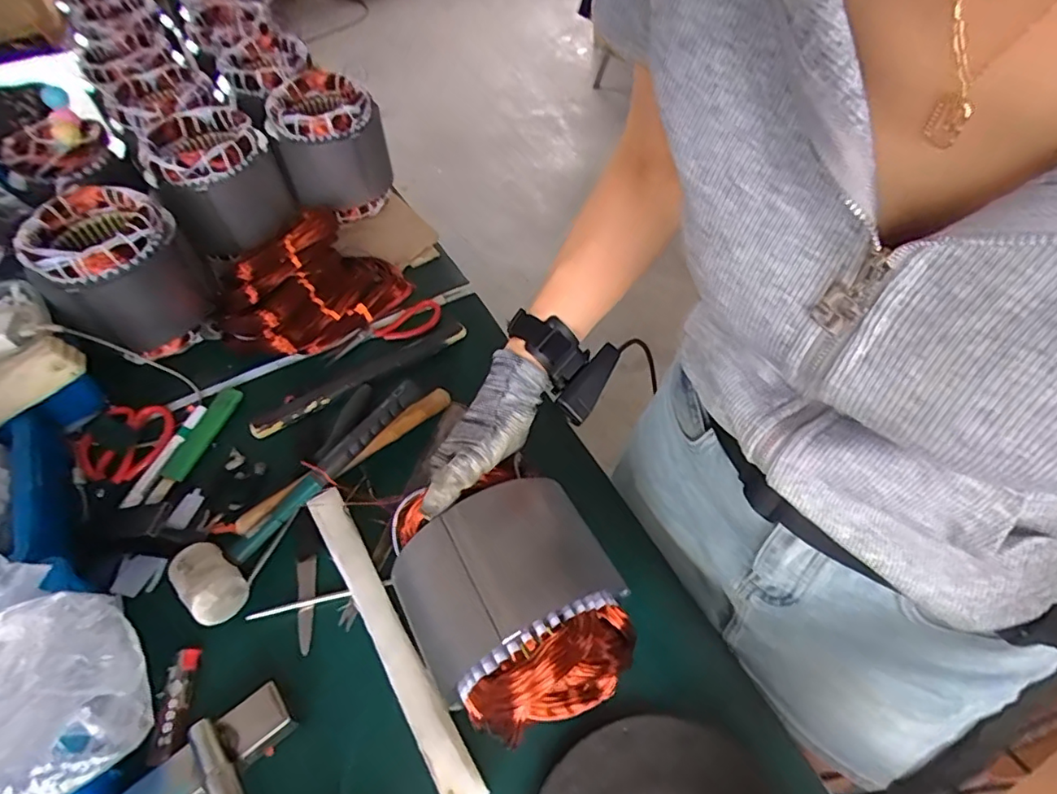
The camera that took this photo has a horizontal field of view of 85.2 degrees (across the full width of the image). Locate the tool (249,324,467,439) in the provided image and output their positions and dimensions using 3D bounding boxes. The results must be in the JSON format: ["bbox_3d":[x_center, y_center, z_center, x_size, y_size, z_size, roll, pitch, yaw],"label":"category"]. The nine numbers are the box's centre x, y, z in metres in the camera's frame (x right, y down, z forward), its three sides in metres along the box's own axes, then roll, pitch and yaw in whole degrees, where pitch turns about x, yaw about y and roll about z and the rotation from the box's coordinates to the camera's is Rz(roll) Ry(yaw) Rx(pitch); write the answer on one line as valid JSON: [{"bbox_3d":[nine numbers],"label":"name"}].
[{"bbox_3d":[-0.192,-0.026,0.669,0.262,0.009,0.030,-27,56,-16],"label":"tool"}]

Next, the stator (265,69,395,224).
[{"bbox_3d":[-0.291,-0.367,0.845,0.142,0.155,0.153,-2,53,2],"label":"stator"}]

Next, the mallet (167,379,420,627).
[{"bbox_3d":[-0.224,0.084,0.576,0.071,0.054,0.284,26,59,21],"label":"mallet"}]

